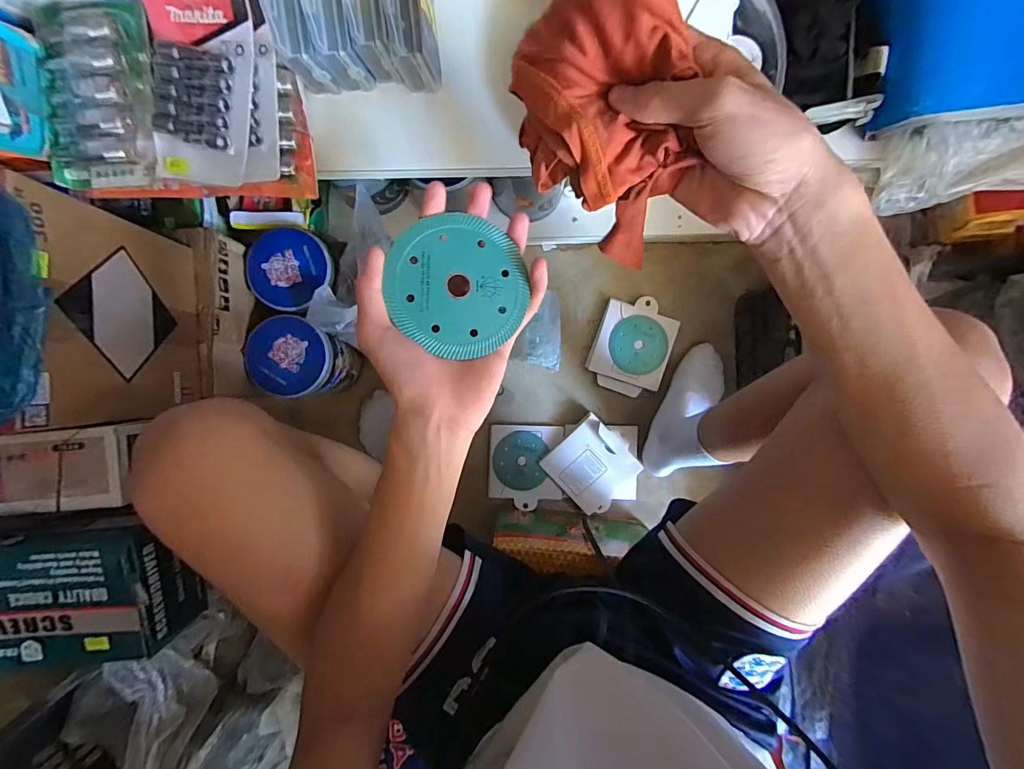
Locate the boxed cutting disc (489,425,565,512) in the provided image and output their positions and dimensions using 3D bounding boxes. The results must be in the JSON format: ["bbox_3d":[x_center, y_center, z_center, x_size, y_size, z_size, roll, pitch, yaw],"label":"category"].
[{"bbox_3d":[0.025,0.145,0.765,0.128,0.013,0.142,2,92,-1],"label":"boxed cutting disc"}]

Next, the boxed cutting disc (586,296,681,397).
[{"bbox_3d":[0.214,-0.067,0.763,0.132,0.017,0.167,17,91,-2],"label":"boxed cutting disc"}]

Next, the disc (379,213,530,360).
[{"bbox_3d":[-0.038,-0.070,0.305,0.094,0.004,0.095,0,89,-12],"label":"disc"}]

